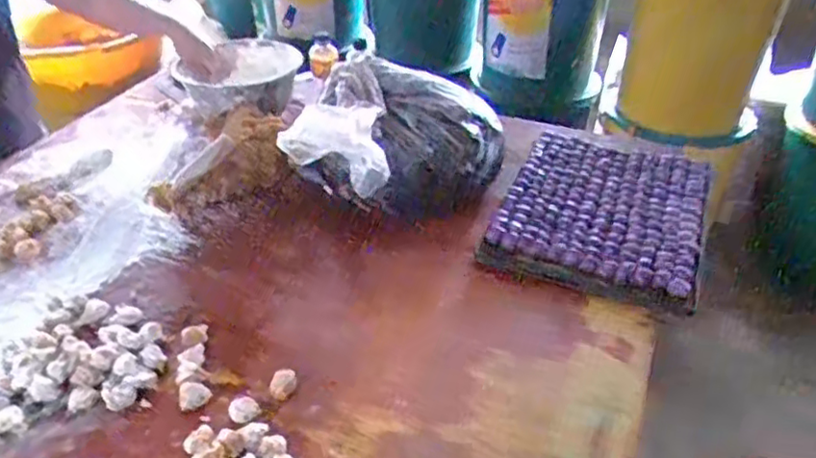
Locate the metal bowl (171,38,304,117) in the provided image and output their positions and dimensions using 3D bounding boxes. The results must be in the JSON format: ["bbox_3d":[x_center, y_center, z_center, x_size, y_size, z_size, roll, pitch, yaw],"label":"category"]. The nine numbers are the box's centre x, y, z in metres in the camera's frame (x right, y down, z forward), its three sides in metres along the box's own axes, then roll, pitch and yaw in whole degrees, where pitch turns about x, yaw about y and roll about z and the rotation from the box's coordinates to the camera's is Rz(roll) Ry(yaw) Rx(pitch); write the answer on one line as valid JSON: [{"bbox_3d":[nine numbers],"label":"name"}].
[{"bbox_3d":[-0.341,-0.317,1.379,0.210,0.102,0.258,7,37,10],"label":"metal bowl"}]

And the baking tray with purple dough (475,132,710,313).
[{"bbox_3d":[0.340,-0.044,1.118,0.322,0.030,0.453,13,38,19],"label":"baking tray with purple dough"}]

